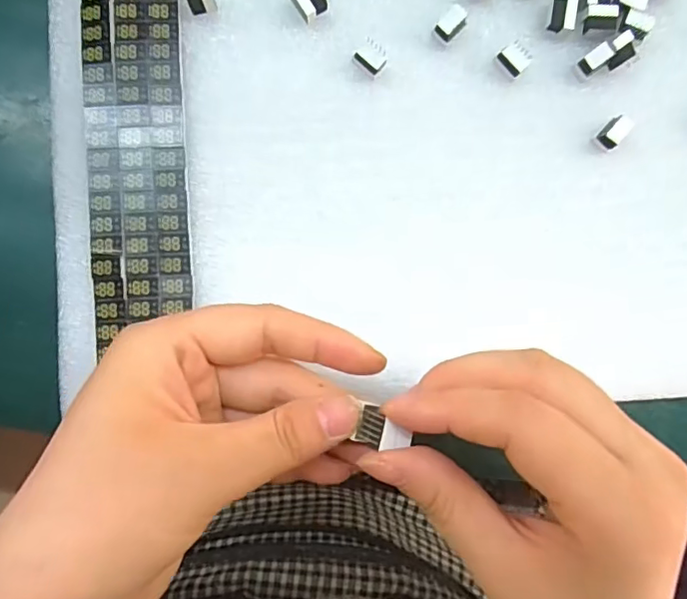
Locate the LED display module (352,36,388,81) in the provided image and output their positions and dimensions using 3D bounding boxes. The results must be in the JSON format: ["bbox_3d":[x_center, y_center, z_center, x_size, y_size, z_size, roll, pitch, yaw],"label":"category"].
[{"bbox_3d":[0.010,-0.095,0.223,0.012,0.011,0.011,42,89,-5],"label":"LED display module"}]

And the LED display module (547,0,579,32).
[{"bbox_3d":[0.088,-0.114,0.226,0.010,0.006,0.012,7,92,-5],"label":"LED display module"}]

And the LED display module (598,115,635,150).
[{"bbox_3d":[0.110,-0.068,0.228,0.009,0.011,0.012,45,89,-5],"label":"LED display module"}]

